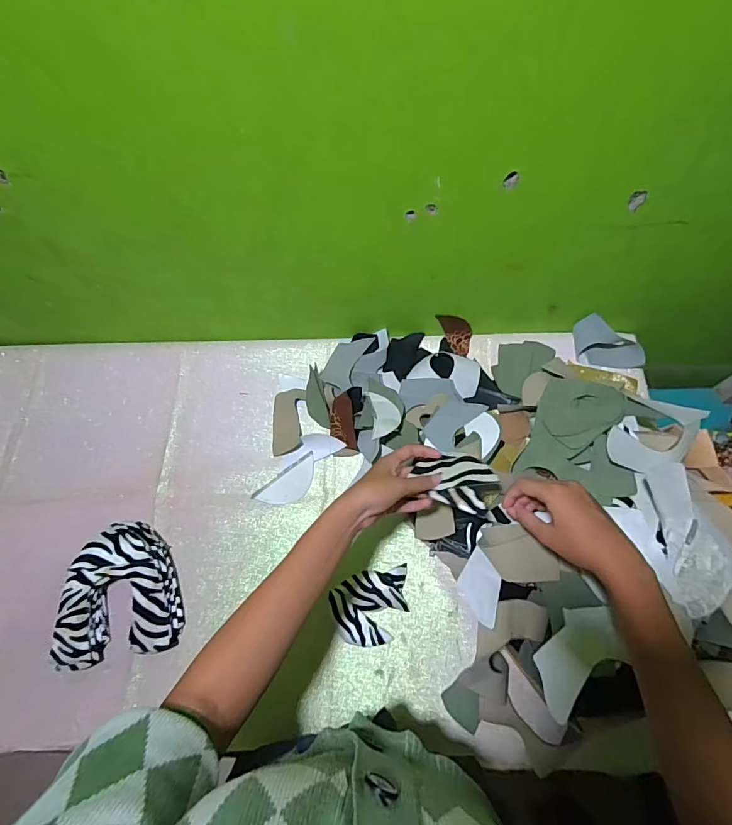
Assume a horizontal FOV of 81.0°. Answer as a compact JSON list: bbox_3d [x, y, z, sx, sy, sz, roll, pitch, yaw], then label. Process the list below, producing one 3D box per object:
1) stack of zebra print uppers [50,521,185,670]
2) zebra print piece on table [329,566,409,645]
[{"bbox_3d":[-0.343,0.246,0.598,0.160,0.044,0.174,-11,67,-2],"label":"stack of zebra print uppers"},{"bbox_3d":[0.006,0.267,0.587,0.105,0.010,0.092,-6,67,0],"label":"zebra print piece on table"}]

